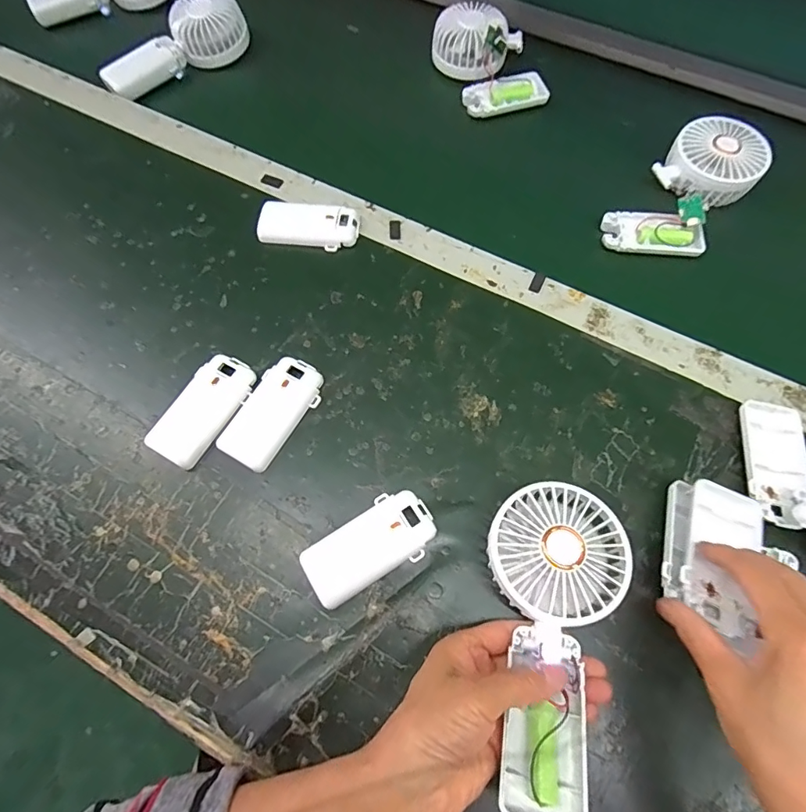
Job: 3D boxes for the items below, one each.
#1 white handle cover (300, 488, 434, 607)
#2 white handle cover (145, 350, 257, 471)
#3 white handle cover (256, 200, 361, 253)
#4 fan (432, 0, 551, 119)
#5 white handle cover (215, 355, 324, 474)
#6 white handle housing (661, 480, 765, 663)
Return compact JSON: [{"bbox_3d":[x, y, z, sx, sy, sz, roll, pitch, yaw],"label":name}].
[{"bbox_3d":[-0.024,0.098,0.330,0.093,0.015,0.048,-27,68,-12],"label":"white handle cover"},{"bbox_3d":[-0.153,0.002,0.361,0.044,0.015,0.089,29,69,13],"label":"white handle cover"},{"bbox_3d":[-0.090,-0.174,0.451,0.095,0.016,0.043,8,65,4],"label":"white handle cover"},{"bbox_3d":[0.097,-0.402,0.539,0.104,0.045,0.131,-20,67,-9],"label":"fan"},{"bbox_3d":[-0.104,0.004,0.371,0.046,0.014,0.092,29,68,13],"label":"white handle cover"},{"bbox_3d":[0.202,0.098,0.306,0.052,0.029,0.094,23,67,10],"label":"white handle housing"}]

